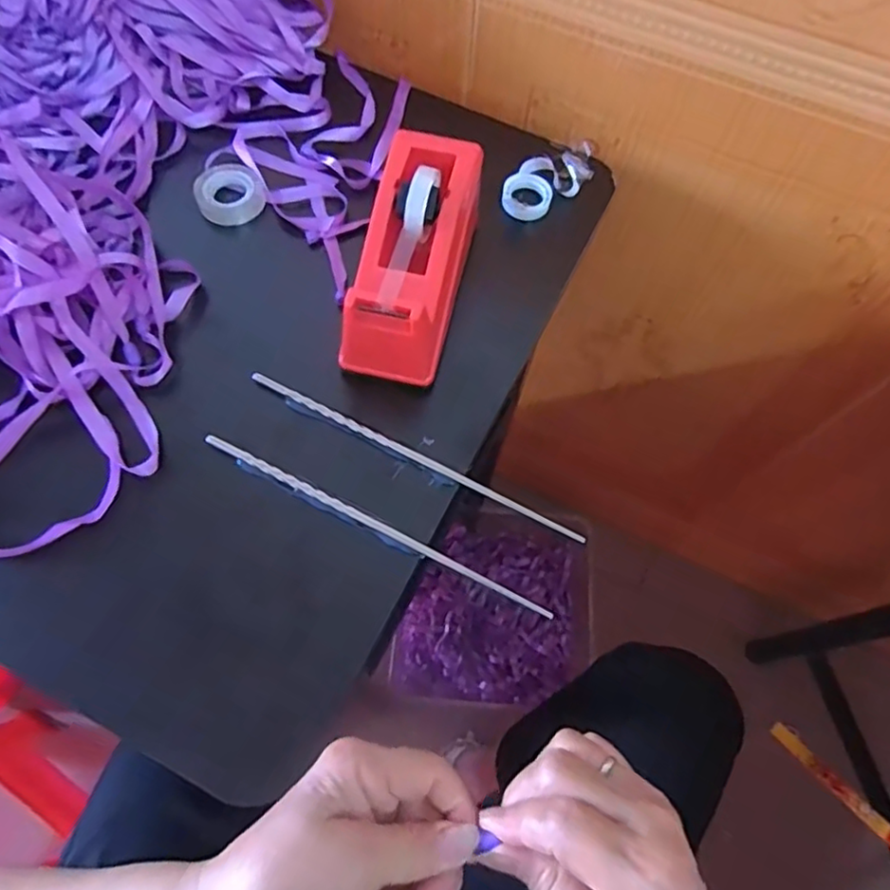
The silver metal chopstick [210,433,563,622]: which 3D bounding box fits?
[{"bbox_3d":[-0.042,0.045,0.355,0.218,0.005,0.007,26,67,9],"label":"silver metal chopstick"}]

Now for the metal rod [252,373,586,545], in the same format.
[{"bbox_3d":[-0.020,0.005,0.373,0.220,0.005,0.008,25,67,9],"label":"metal rod"}]

